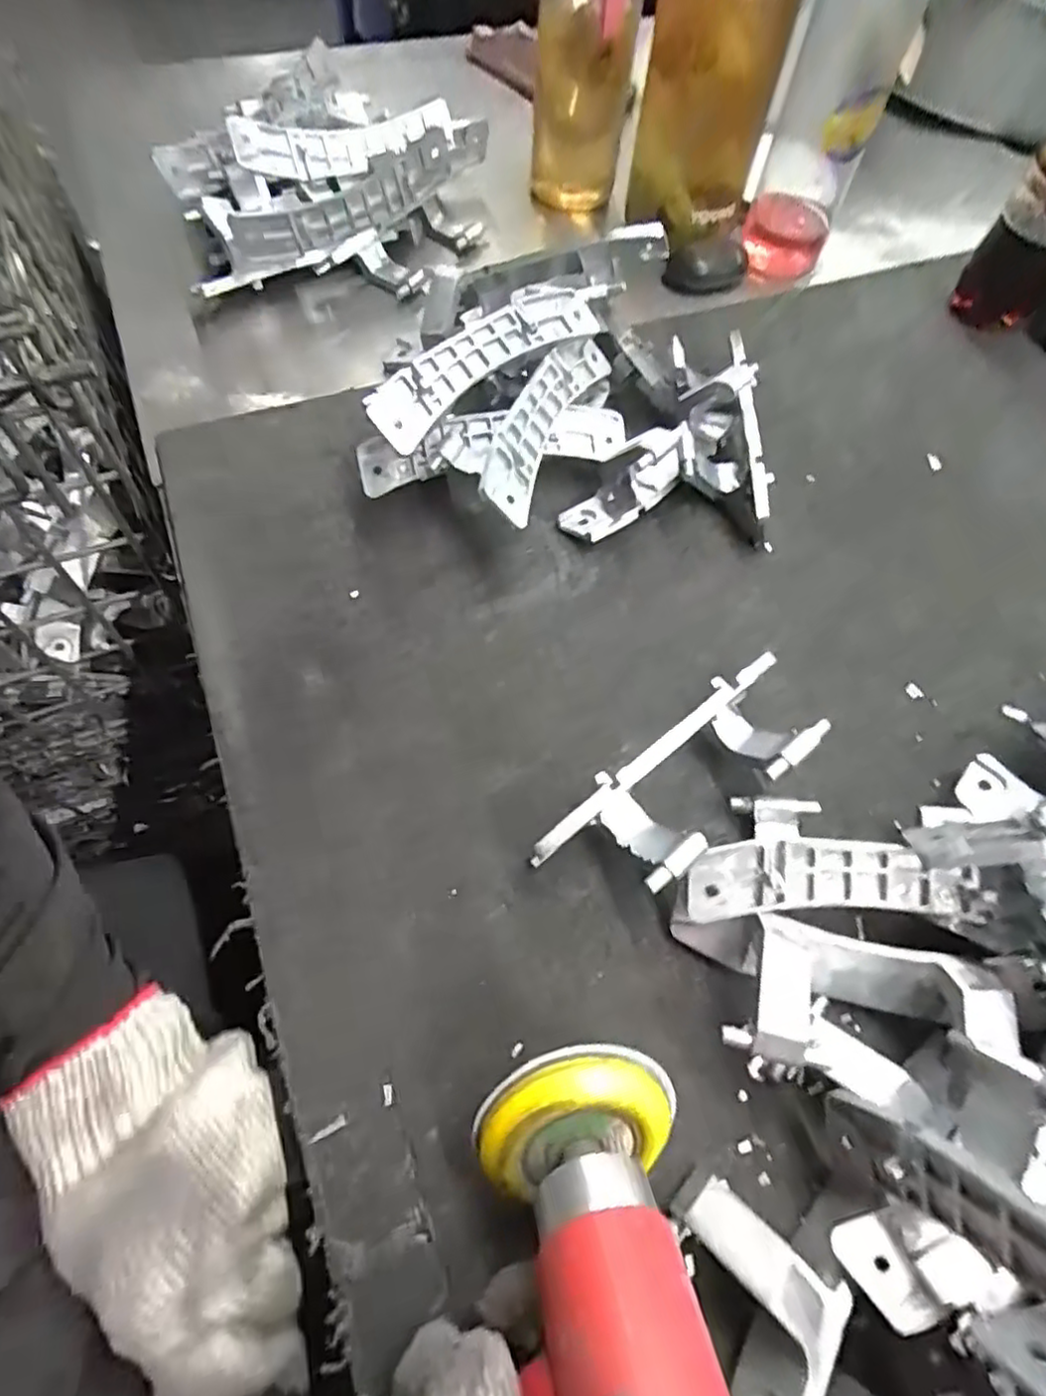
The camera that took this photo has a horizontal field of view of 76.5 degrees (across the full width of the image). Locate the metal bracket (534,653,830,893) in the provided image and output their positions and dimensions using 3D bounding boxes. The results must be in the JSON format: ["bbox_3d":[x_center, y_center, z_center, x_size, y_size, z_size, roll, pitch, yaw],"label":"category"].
[{"bbox_3d":[0.073,0.039,0.297,0.140,0.046,0.048,-36,71,-19],"label":"metal bracket"}]

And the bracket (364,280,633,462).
[{"bbox_3d":[-0.015,-0.189,0.357,0.036,0.022,0.174,42,68,16],"label":"bracket"}]

